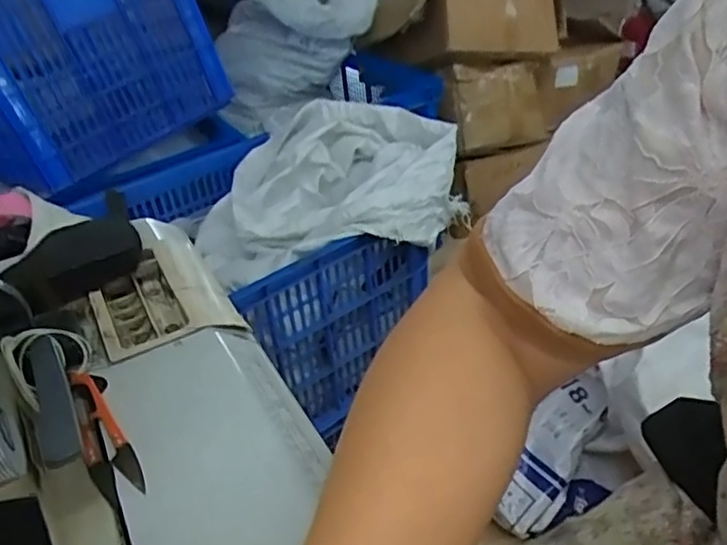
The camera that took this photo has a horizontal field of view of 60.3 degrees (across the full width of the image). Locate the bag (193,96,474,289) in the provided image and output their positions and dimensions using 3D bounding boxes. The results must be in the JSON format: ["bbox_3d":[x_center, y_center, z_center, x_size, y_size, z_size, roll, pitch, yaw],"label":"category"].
[{"bbox_3d":[-0.064,-0.132,0.975,0.385,0.151,0.362,-15,37,-15],"label":"bag"}]

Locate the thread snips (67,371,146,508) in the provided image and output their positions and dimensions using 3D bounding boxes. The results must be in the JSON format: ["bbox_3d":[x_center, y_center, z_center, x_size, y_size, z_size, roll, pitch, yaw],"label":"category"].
[{"bbox_3d":[-0.170,0.097,0.395,0.026,0.006,0.119,-26,41,-28],"label":"thread snips"}]

